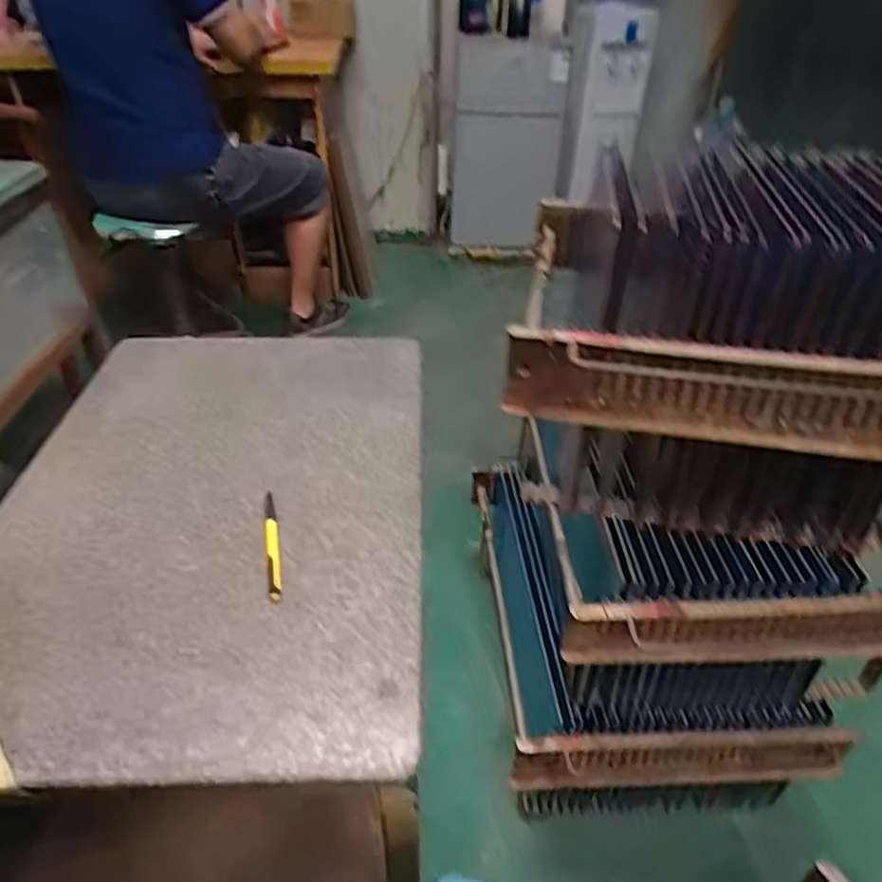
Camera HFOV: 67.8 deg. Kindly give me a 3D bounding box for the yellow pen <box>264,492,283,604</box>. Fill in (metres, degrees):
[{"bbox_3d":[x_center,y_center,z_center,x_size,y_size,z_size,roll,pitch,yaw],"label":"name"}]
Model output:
[{"bbox_3d":[-0.157,0.095,0.610,0.013,0.013,0.135,-8,39,-13],"label":"yellow pen"}]

